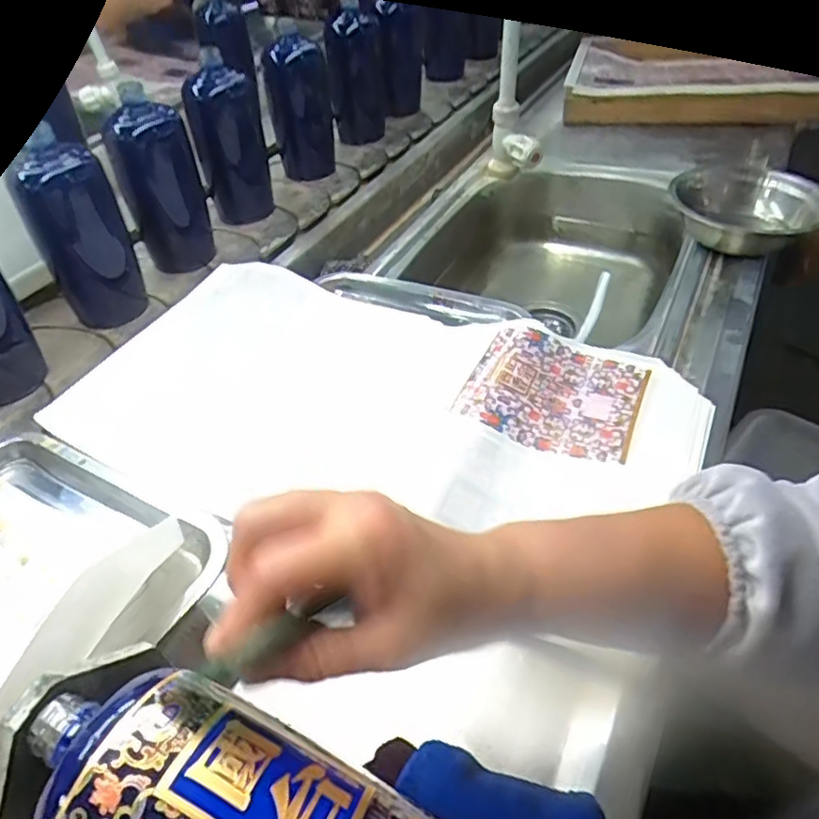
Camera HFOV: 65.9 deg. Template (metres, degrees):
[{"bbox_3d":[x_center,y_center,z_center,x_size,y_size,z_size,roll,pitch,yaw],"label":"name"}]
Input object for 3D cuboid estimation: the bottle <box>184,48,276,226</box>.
[{"bbox_3d":[-0.225,-0.328,0.784,0.065,0.176,0.063,20,49,23],"label":"bottle"}]

